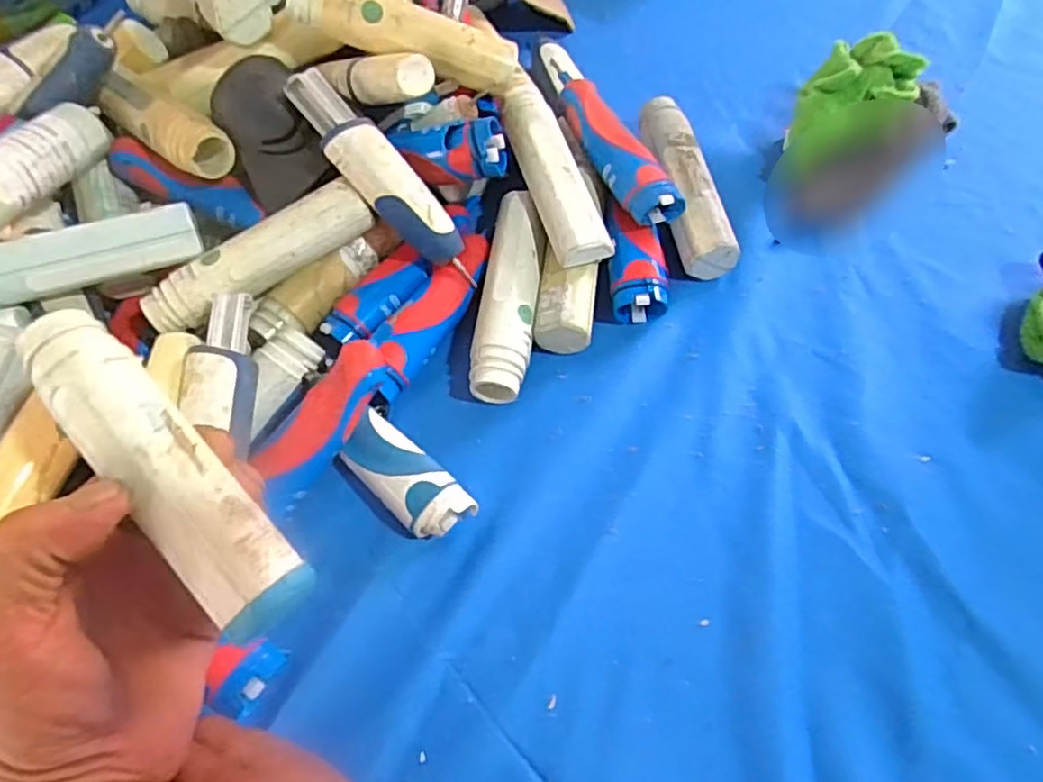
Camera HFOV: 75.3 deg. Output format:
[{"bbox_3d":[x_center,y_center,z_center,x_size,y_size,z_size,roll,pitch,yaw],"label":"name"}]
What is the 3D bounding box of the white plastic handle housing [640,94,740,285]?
[{"bbox_3d":[0.108,-0.138,0.454,0.032,0.031,0.140,-11,61,0],"label":"white plastic handle housing"}]

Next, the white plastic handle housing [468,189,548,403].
[{"bbox_3d":[-0.007,-0.058,0.417,0.035,0.032,0.137,5,62,8],"label":"white plastic handle housing"}]

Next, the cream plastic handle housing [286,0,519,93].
[{"bbox_3d":[-0.072,-0.221,0.422,0.140,0.027,0.029,13,61,-17],"label":"cream plastic handle housing"}]

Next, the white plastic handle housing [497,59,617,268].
[{"bbox_3d":[0.019,-0.141,0.434,0.034,0.029,0.149,-17,61,-4],"label":"white plastic handle housing"}]

